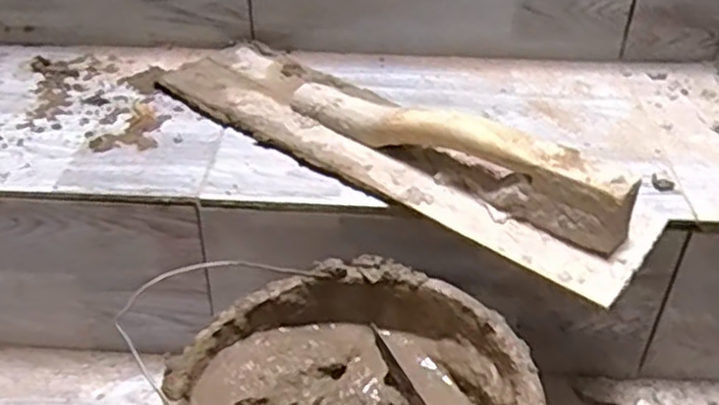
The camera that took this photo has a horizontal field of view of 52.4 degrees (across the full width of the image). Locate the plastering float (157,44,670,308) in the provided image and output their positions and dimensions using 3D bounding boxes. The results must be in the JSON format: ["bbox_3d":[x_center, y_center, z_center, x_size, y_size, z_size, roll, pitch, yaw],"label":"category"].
[{"bbox_3d":[0.016,-0.070,0.633,0.482,0.061,0.116,26,44,30],"label":"plastering float"}]

